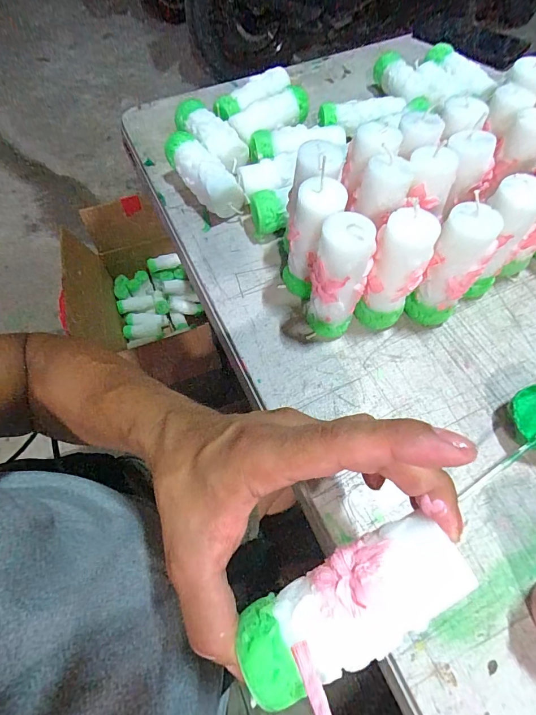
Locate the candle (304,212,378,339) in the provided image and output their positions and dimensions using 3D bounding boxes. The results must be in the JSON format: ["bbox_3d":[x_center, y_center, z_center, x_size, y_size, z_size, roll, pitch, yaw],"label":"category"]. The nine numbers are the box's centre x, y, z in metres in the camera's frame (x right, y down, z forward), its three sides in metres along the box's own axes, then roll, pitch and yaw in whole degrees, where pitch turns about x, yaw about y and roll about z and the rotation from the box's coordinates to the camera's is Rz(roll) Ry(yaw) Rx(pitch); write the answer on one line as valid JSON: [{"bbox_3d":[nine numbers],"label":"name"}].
[{"bbox_3d":[0.053,-0.059,0.300,0.045,0.109,0.038,10,63,5],"label":"candle"}]

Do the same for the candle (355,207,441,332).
[{"bbox_3d":[0.099,-0.064,0.303,0.040,0.109,0.035,14,63,6],"label":"candle"}]

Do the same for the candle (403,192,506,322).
[{"bbox_3d":[0.147,-0.069,0.308,0.039,0.107,0.034,25,65,12],"label":"candle"}]

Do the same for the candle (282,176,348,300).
[{"bbox_3d":[0.038,-0.092,0.317,0.039,0.110,0.033,-20,64,-11],"label":"candle"}]

